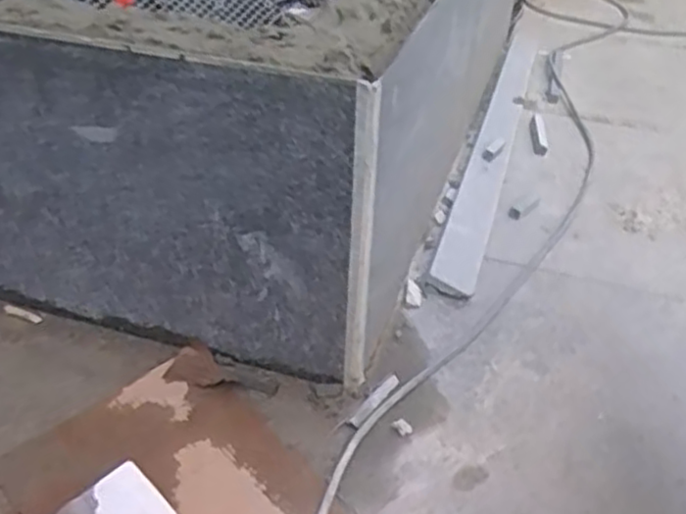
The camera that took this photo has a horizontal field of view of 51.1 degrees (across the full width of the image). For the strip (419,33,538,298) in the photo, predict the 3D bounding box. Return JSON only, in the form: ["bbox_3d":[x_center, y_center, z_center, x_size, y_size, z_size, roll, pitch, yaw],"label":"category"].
[{"bbox_3d":[0.334,-0.284,1.507,0.074,0.028,1.178,13,37,13],"label":"strip"}]

